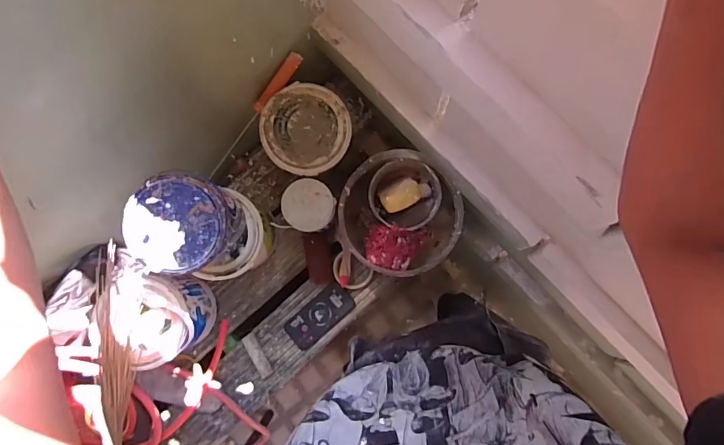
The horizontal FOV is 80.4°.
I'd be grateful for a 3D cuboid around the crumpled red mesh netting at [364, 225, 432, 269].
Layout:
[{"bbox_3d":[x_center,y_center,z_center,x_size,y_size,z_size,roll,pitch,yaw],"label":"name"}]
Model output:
[{"bbox_3d":[0.072,0.051,0.879,0.130,0.040,0.086,4,82,3],"label":"crumpled red mesh netting"}]

